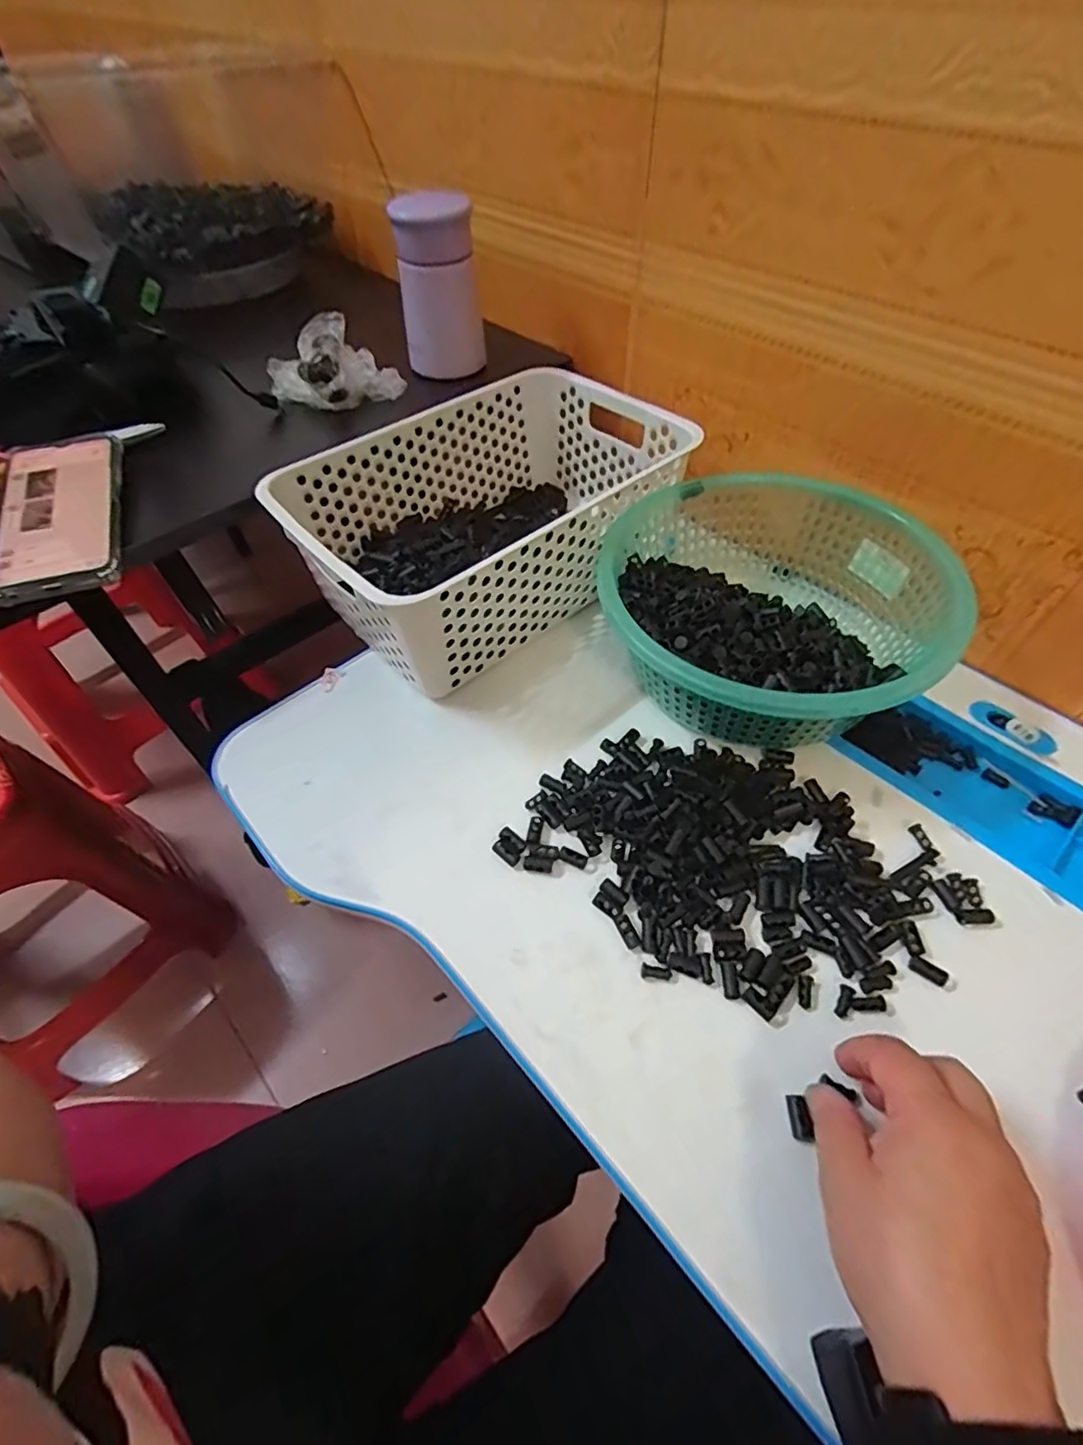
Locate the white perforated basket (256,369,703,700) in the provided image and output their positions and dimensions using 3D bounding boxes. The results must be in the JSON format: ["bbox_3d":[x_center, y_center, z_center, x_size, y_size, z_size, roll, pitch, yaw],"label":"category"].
[{"bbox_3d":[-0.040,-0.168,0.507,0.304,0.112,0.198,-35,60,-22],"label":"white perforated basket"}]

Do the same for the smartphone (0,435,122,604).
[{"bbox_3d":[-0.343,-0.148,0.425,0.088,0.015,0.156,-17,60,-11],"label":"smartphone"}]

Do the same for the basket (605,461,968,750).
[{"bbox_3d":[0.160,-0.083,0.435,0.218,0.097,0.226,-1,53,1],"label":"basket"}]

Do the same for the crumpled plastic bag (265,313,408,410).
[{"bbox_3d":[-0.187,-0.318,0.539,0.108,0.042,0.097,-18,55,-12],"label":"crumpled plastic bag"}]

